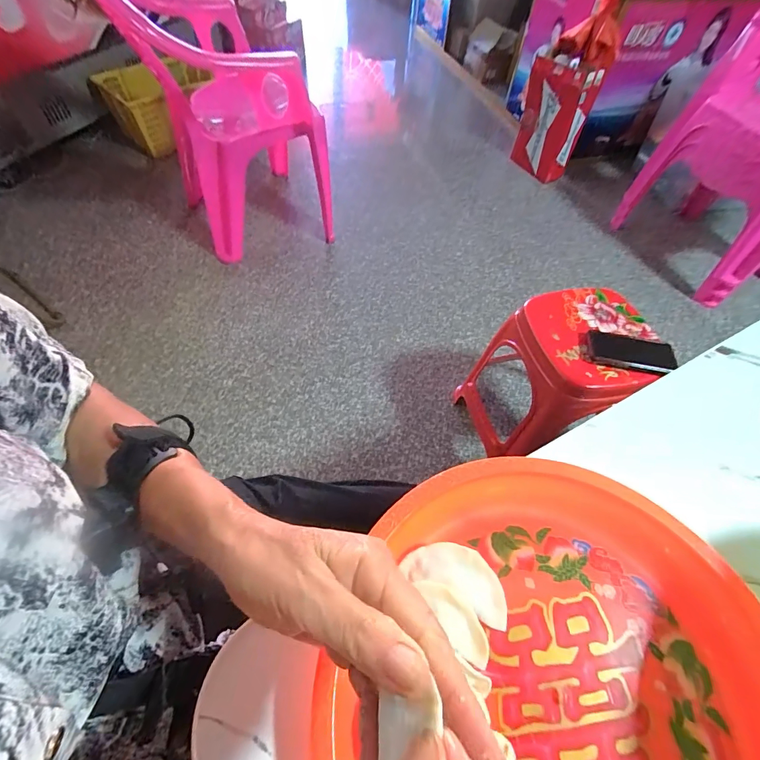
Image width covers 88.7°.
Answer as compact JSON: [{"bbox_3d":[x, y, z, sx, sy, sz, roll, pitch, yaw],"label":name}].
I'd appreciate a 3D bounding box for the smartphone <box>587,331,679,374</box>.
[{"bbox_3d":[0.489,-0.057,0.766,0.148,0.010,0.087,12,57,20],"label":"smartphone"}]

